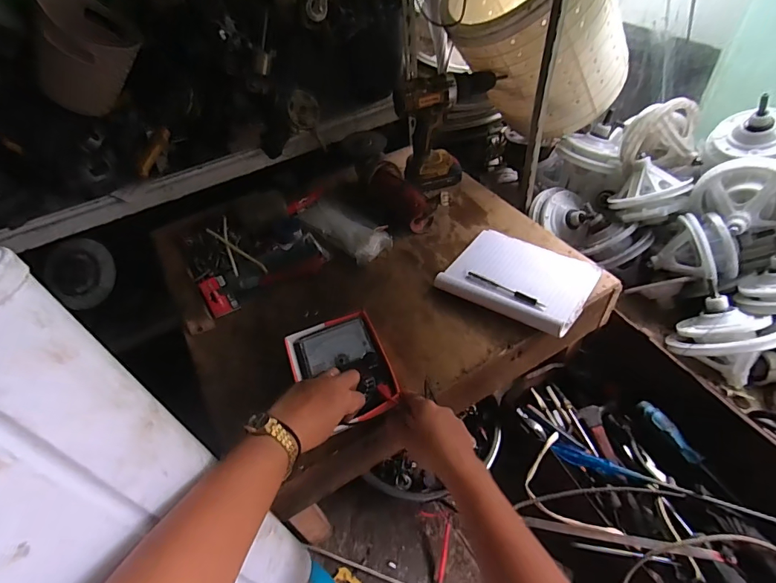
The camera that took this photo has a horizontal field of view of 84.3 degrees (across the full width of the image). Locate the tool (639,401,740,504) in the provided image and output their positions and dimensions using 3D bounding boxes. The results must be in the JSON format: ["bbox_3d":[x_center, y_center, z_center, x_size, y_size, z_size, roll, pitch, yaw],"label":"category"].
[{"bbox_3d":[0.474,0.252,0.685,0.024,0.020,0.176,-28,66,-20],"label":"tool"}]

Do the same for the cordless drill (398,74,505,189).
[{"bbox_3d":[0.119,-0.326,0.869,0.201,0.216,0.067,-16,48,-10],"label":"cordless drill"}]

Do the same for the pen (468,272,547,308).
[{"bbox_3d":[0.192,-0.006,0.696,0.135,0.009,0.015,32,57,29],"label":"pen"}]

